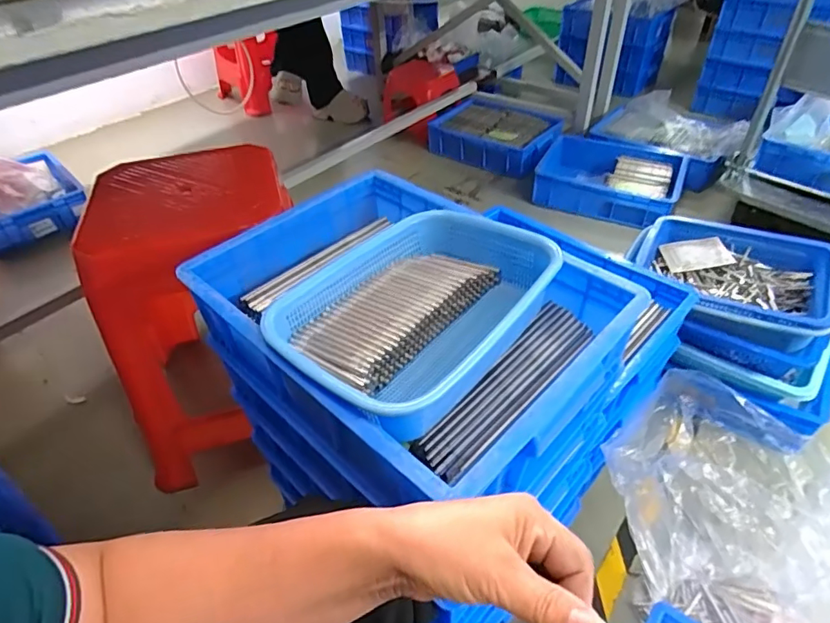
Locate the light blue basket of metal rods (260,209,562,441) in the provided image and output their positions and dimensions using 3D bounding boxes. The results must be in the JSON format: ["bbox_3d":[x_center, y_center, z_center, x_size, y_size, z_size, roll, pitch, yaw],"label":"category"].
[{"bbox_3d":[0.005,0.006,0.531,0.206,0.101,0.281,25,49,27],"label":"light blue basket of metal rods"}]

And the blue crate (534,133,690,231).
[{"bbox_3d":[0.609,-0.414,1.593,0.415,0.100,0.342,21,48,24],"label":"blue crate"}]

